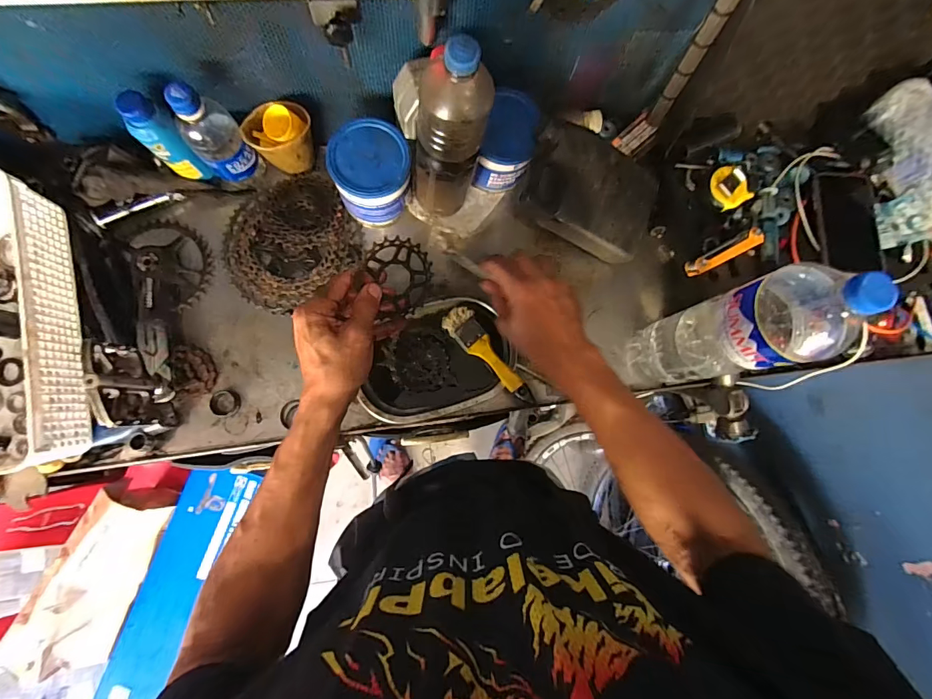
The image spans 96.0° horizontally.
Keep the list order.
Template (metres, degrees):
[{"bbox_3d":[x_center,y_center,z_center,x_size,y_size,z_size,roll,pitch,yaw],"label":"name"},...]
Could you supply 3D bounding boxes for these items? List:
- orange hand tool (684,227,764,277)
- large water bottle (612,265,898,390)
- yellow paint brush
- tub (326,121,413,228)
[{"bbox_3d":[0.353,-0.132,0.569,0.114,0.021,0.022,-27,85,-7],"label":"orange hand tool"},{"bbox_3d":[0.290,-0.016,0.463,0.097,0.313,0.092,-11,83,-6],"label":"large water bottle"},{"bbox_3d":[0.034,0.005,0.567,0.042,0.026,0.157,-43,87,-8],"label":"yellow paint brush"},{"bbox_3d":[-0.125,-0.234,0.573,0.098,0.097,0.104,1,82,-4],"label":"tub"}]

